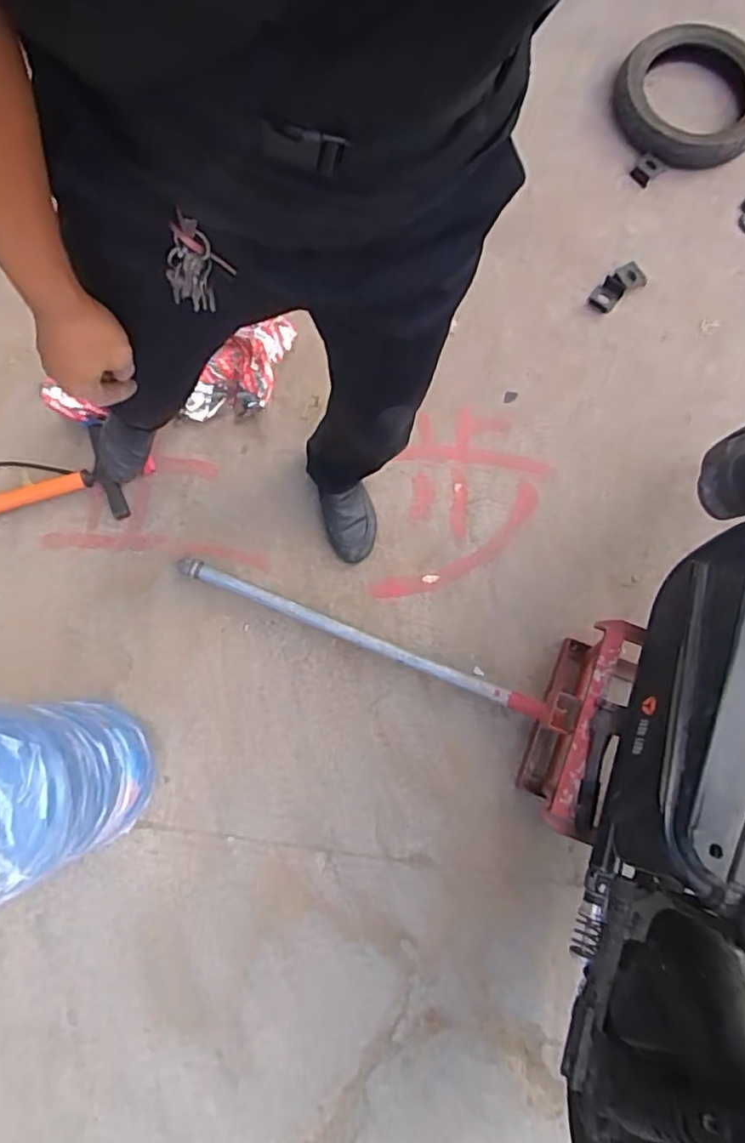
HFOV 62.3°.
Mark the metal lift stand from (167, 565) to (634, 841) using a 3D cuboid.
[{"bbox_3d":[0.009,0.135,1.109,0.795,0.250,0.328,21,80,3],"label":"metal lift stand"}]

